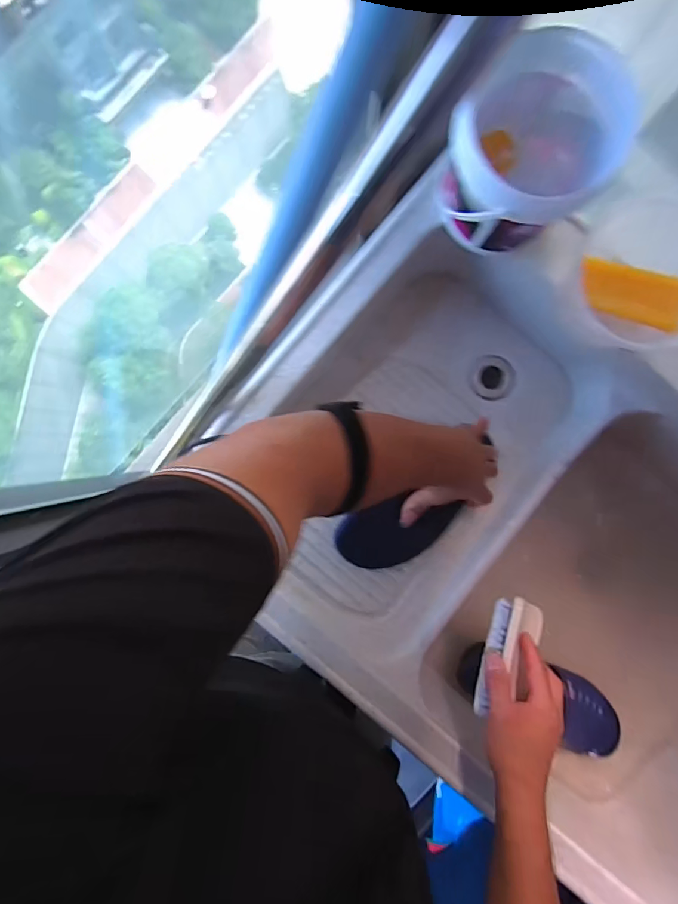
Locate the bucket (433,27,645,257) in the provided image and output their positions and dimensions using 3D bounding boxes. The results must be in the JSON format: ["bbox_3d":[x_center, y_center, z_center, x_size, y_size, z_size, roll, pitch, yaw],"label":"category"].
[{"bbox_3d":[0.182,-0.280,0.436,0.145,0.130,0.134,0,90,0],"label":"bucket"}]

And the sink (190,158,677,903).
[{"bbox_3d":[0.269,0.142,0.648,0.844,0.303,0.536,40,90,0],"label":"sink"}]

